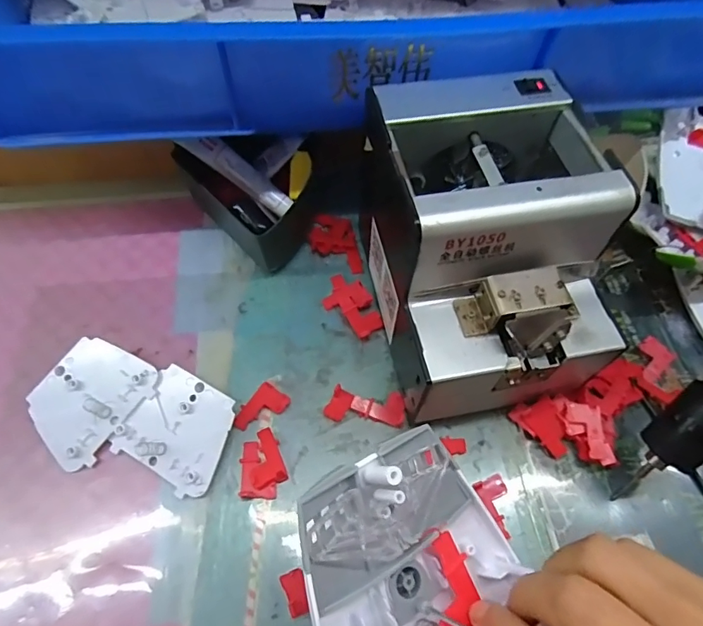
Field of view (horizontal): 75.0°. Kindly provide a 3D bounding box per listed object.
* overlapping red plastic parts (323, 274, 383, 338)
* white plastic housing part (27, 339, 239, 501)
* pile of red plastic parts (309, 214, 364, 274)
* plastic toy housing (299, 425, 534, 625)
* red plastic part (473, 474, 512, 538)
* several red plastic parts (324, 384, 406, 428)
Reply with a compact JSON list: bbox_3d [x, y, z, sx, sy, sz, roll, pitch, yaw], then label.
[{"bbox_3d":[0.001,-0.008,0.368,0.031,0.016,0.057,-40,68,-22],"label":"overlapping red plastic parts"},{"bbox_3d":[-0.150,0.070,0.312,0.136,0.024,0.075,16,59,6],"label":"white plastic housing part"},{"bbox_3d":[-0.015,-0.061,0.405,0.041,0.015,0.062,-10,60,-8],"label":"pile of red plastic parts"},{"bbox_3d":[0.023,0.107,0.179,0.090,0.020,0.105,-19,89,-29],"label":"plastic toy housing"},{"bbox_3d":[0.095,0.124,0.294,0.022,0.010,0.036,-19,62,-12],"label":"red plastic part"},{"bbox_3d":[0.010,0.067,0.328,0.056,0.010,0.025,4,60,1],"label":"several red plastic parts"}]

